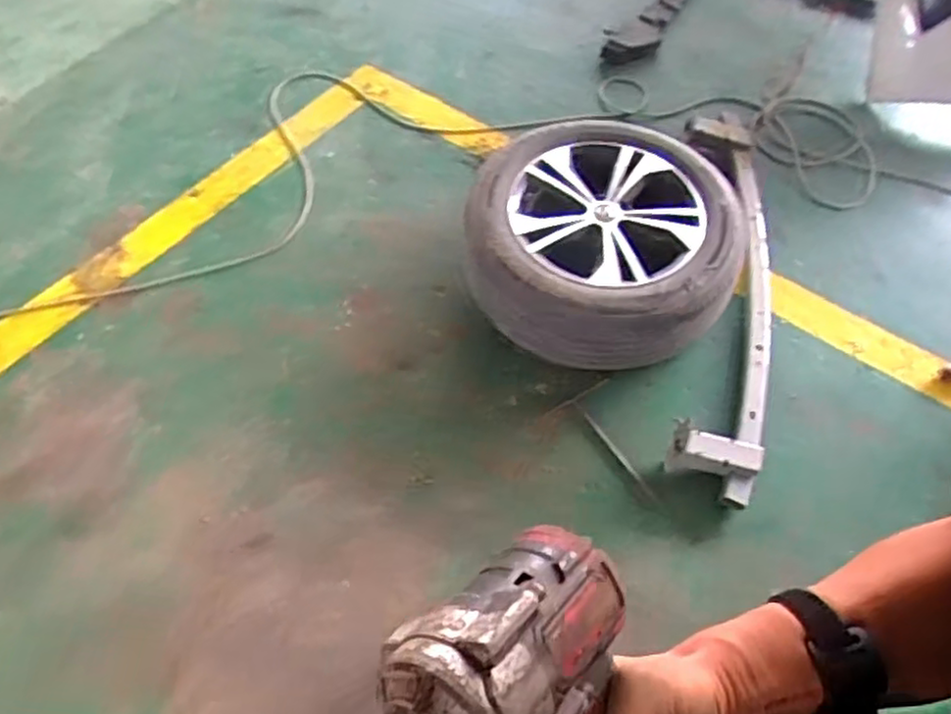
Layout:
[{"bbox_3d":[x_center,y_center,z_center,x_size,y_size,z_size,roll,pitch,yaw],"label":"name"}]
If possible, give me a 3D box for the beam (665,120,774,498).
[{"bbox_3d":[0.607,-0.211,1.757,0.224,0.076,1.189,10,57,4],"label":"beam"}]

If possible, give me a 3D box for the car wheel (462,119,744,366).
[{"bbox_3d":[0.325,-0.298,1.720,0.583,0.218,0.685,27,56,14],"label":"car wheel"}]

